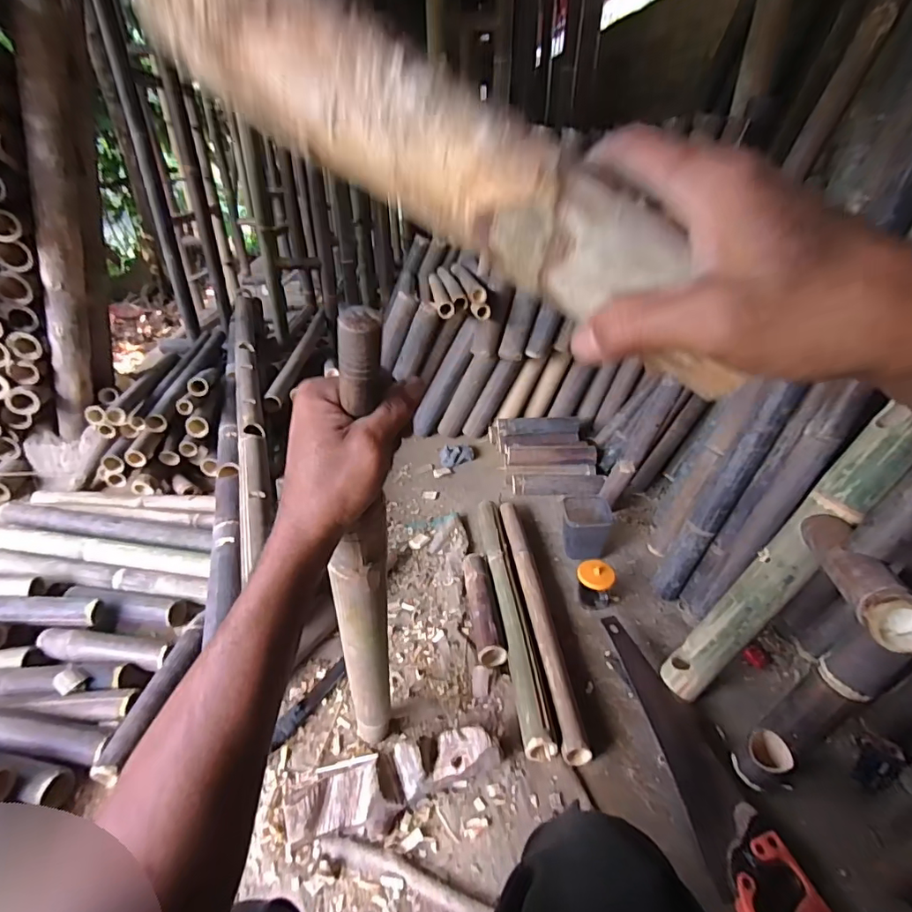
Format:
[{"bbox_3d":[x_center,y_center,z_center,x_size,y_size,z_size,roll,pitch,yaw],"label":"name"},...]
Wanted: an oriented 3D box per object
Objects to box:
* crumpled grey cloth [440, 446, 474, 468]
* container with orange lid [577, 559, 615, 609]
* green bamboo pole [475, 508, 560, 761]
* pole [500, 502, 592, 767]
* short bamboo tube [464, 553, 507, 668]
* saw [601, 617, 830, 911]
[{"bbox_3d":[0.004,0.000,1.629,0.114,0.041,0.090,0,31,-2],"label":"crumpled grey cloth"},{"bbox_3d":[0.305,0.285,1.096,0.076,0.092,0.073,1,31,-1],"label":"container with orange lid"},{"bbox_3d":[0.114,0.316,1.090,0.060,0.045,0.650,-2,31,-5],"label":"green bamboo pole"},{"bbox_3d":[0.173,0.317,1.077,0.052,0.044,0.649,-2,31,-5],"label":"pole"},{"bbox_3d":[0.055,0.317,1.082,0.052,0.054,0.289,-3,31,-7],"label":"short bamboo tube"},{"bbox_3d":[0.374,0.482,0.821,0.126,0.035,0.510,-7,32,-13],"label":"saw"}]

